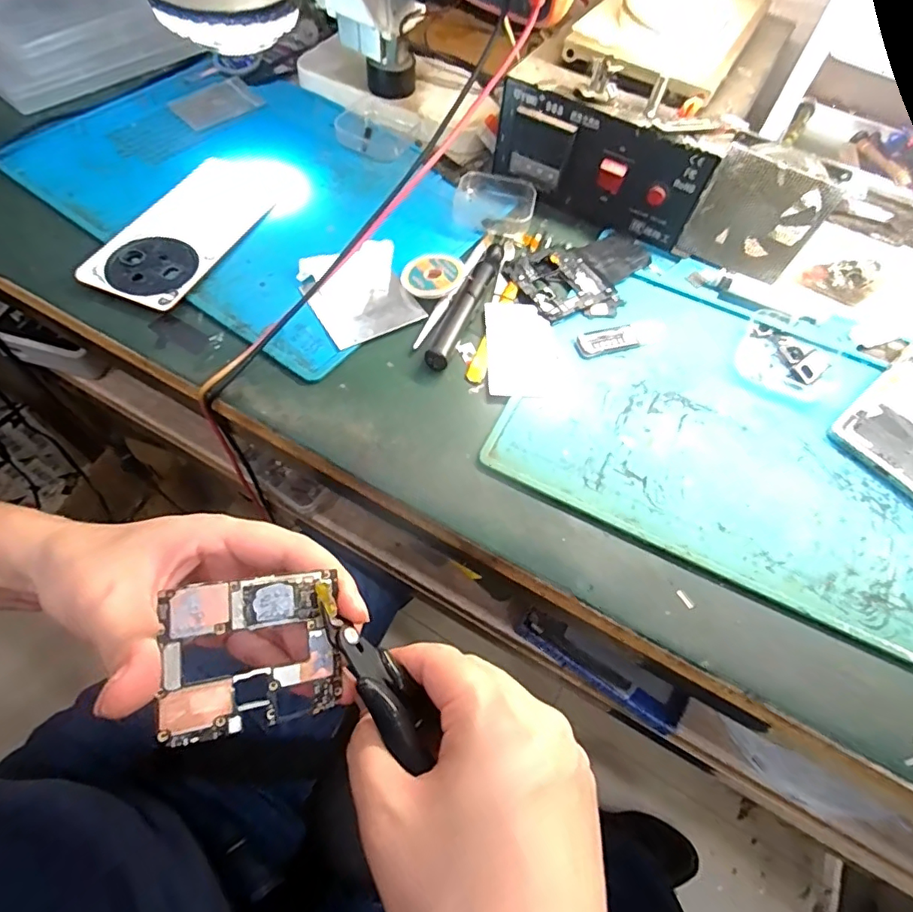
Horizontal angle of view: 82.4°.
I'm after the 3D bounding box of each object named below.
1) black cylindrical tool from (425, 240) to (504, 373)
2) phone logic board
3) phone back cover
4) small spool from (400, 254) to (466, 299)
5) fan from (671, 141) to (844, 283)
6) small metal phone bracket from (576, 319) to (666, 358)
[{"bbox_3d":[0.010,-0.110,0.370,0.014,0.012,0.125,21,62,8],"label":"black cylindrical tool"},{"bbox_3d":[-0.077,0.077,0.202,0.065,0.008,0.057,0,88,-28],"label":"phone logic board"},{"bbox_3d":[-0.197,-0.168,0.387,0.077,0.011,0.152,23,62,9],"label":"phone back cover"},{"bbox_3d":[-0.017,-0.129,0.377,0.044,0.012,0.044,2,61,-3],"label":"small spool"},{"bbox_3d":[0.216,-0.173,0.379,0.083,0.086,0.025,26,62,10],"label":"fan"},{"bbox_3d":[0.118,-0.085,0.368,0.068,0.004,0.020,-14,63,-12],"label":"small metal phone bracket"}]

